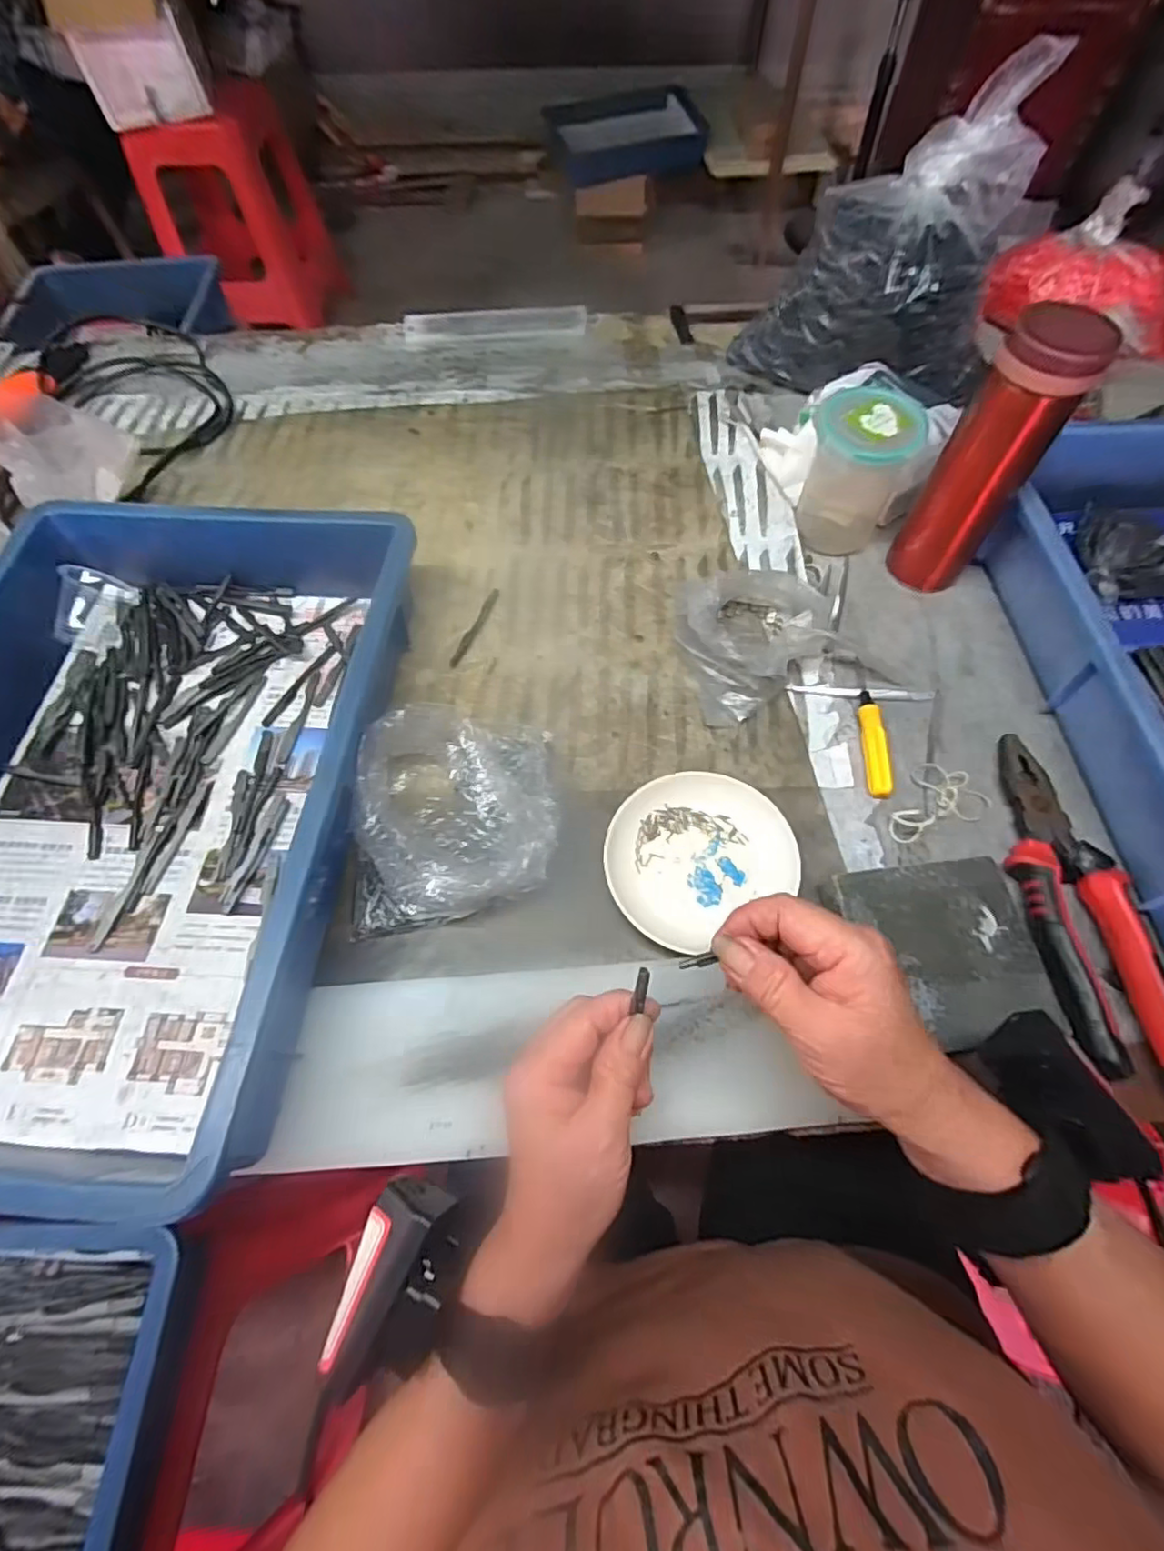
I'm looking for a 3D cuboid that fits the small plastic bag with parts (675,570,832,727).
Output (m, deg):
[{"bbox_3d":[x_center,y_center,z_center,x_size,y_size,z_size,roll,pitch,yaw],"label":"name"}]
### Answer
[{"bbox_3d":[0.130,-0.107,0.479,0.115,0.046,0.138,7,62,3],"label":"small plastic bag with parts"}]

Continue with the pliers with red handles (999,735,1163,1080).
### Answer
[{"bbox_3d":[0.304,0.076,0.391,0.056,0.027,0.223,-3,63,0],"label":"pliers with red handles"}]

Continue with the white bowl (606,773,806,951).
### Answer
[{"bbox_3d":[0.071,0.049,0.410,0.117,0.018,0.106,-31,67,-14],"label":"white bowl"}]

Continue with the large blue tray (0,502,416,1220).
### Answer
[{"bbox_3d":[-0.278,0.006,0.406,0.286,0.087,0.434,4,63,3],"label":"large blue tray"}]

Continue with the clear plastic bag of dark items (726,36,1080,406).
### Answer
[{"bbox_3d":[0.274,-0.457,0.568,0.154,0.213,0.195,-36,68,-18],"label":"clear plastic bag of dark items"}]

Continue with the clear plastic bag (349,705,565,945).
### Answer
[{"bbox_3d":[-0.082,0.021,0.408,0.132,0.048,0.137,-5,62,-4],"label":"clear plastic bag"}]

